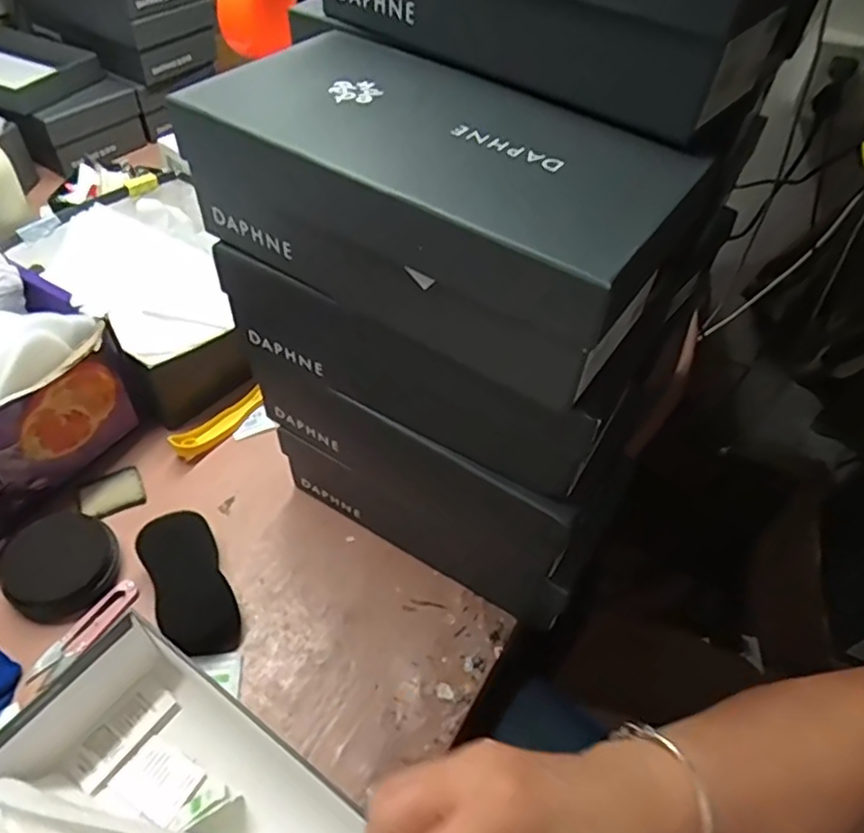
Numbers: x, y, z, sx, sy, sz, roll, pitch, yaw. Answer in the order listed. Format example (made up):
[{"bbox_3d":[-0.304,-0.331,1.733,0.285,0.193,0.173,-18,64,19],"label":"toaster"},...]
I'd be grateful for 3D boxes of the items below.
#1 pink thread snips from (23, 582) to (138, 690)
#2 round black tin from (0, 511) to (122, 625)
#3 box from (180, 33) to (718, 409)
[{"bbox_3d":[-0.300,0.183,0.549,0.028,0.009,0.101,27,53,17],"label":"pink thread snips"},{"bbox_3d":[-0.331,0.134,0.572,0.090,0.034,0.092,3,49,-3],"label":"round black tin"},{"bbox_3d":[0.003,-0.143,0.412,0.281,0.095,0.160,29,53,18],"label":"box"}]

